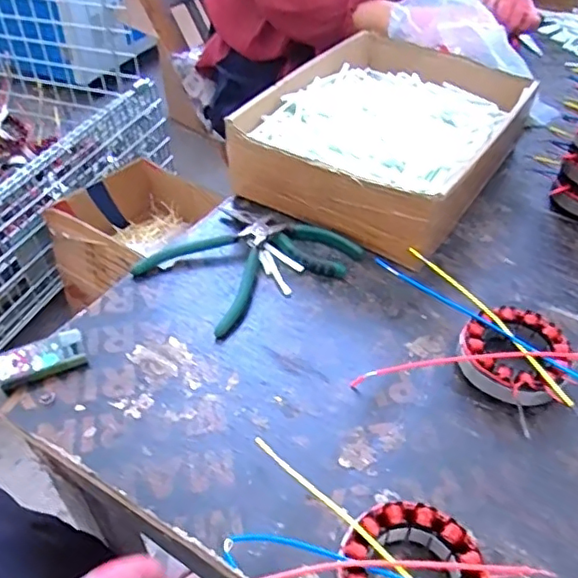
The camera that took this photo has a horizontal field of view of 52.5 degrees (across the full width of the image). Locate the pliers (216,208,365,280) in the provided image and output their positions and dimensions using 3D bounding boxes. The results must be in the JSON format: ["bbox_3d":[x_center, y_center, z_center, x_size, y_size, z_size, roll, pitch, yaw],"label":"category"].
[{"bbox_3d":[-0.003,-0.057,0.599,0.158,0.017,0.054,24,48,22],"label":"pliers"}]

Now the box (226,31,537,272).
[{"bbox_3d":[0.119,-0.179,0.684,0.240,0.093,0.328,25,48,23],"label":"box"}]

